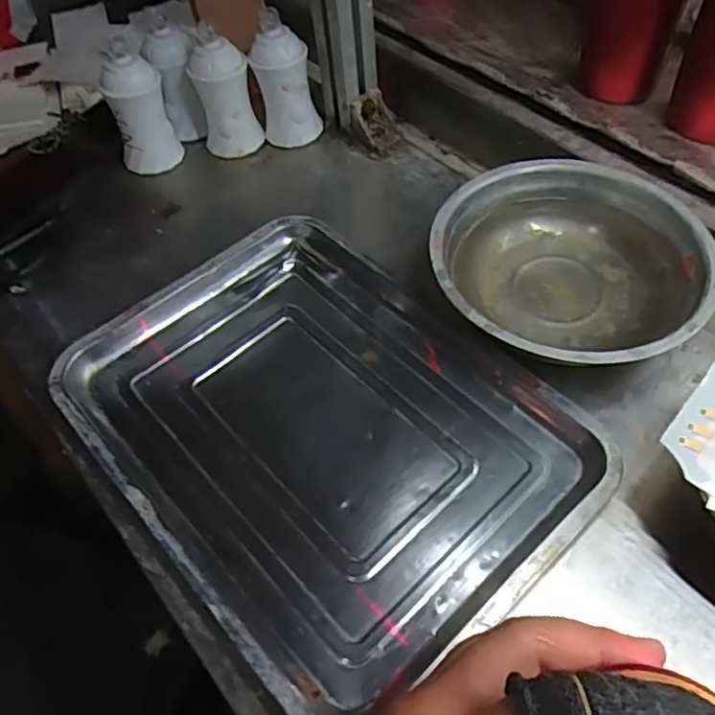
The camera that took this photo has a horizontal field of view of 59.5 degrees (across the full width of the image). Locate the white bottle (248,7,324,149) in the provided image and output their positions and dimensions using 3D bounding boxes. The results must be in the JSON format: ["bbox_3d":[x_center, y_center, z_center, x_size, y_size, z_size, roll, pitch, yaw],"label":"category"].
[{"bbox_3d":[-0.071,-0.262,0.598,0.047,0.108,0.047,-40,61,-21],"label":"white bottle"}]

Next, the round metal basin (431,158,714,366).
[{"bbox_3d":[0.157,-0.067,0.471,0.190,0.048,0.193,-3,55,4],"label":"round metal basin"}]

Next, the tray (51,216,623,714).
[{"bbox_3d":[-0.028,0.040,0.433,0.253,0.029,0.335,-38,60,-20],"label":"tray"}]

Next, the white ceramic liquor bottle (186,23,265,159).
[{"bbox_3d":[-0.128,-0.251,0.601,0.054,0.103,0.048,-13,55,-4],"label":"white ceramic liquor bottle"}]

